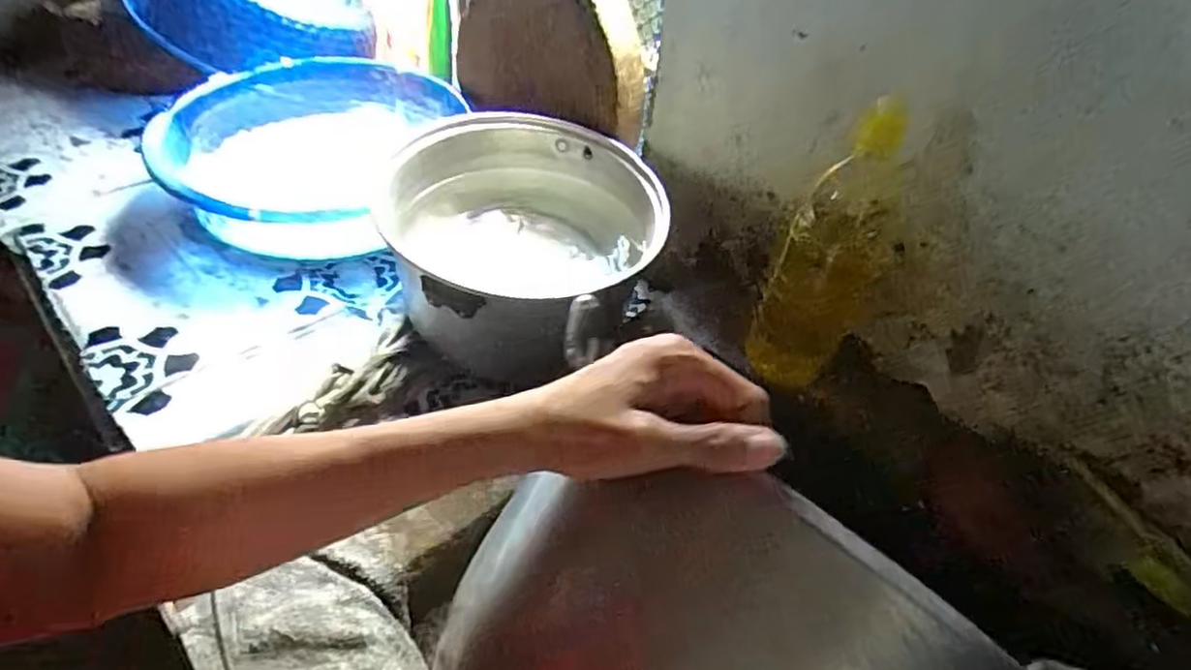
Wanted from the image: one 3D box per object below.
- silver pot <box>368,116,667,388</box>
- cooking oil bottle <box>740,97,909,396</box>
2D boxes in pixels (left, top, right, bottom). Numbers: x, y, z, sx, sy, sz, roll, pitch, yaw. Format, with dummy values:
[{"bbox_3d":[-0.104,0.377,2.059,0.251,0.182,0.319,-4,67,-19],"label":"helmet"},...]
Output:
[{"bbox_3d":[-0.064,-0.103,0.674,0.251,0.127,0.251,3,44,-3],"label":"silver pot"},{"bbox_3d":[0.200,-0.064,0.572,0.078,0.290,0.077,24,47,17],"label":"cooking oil bottle"}]

